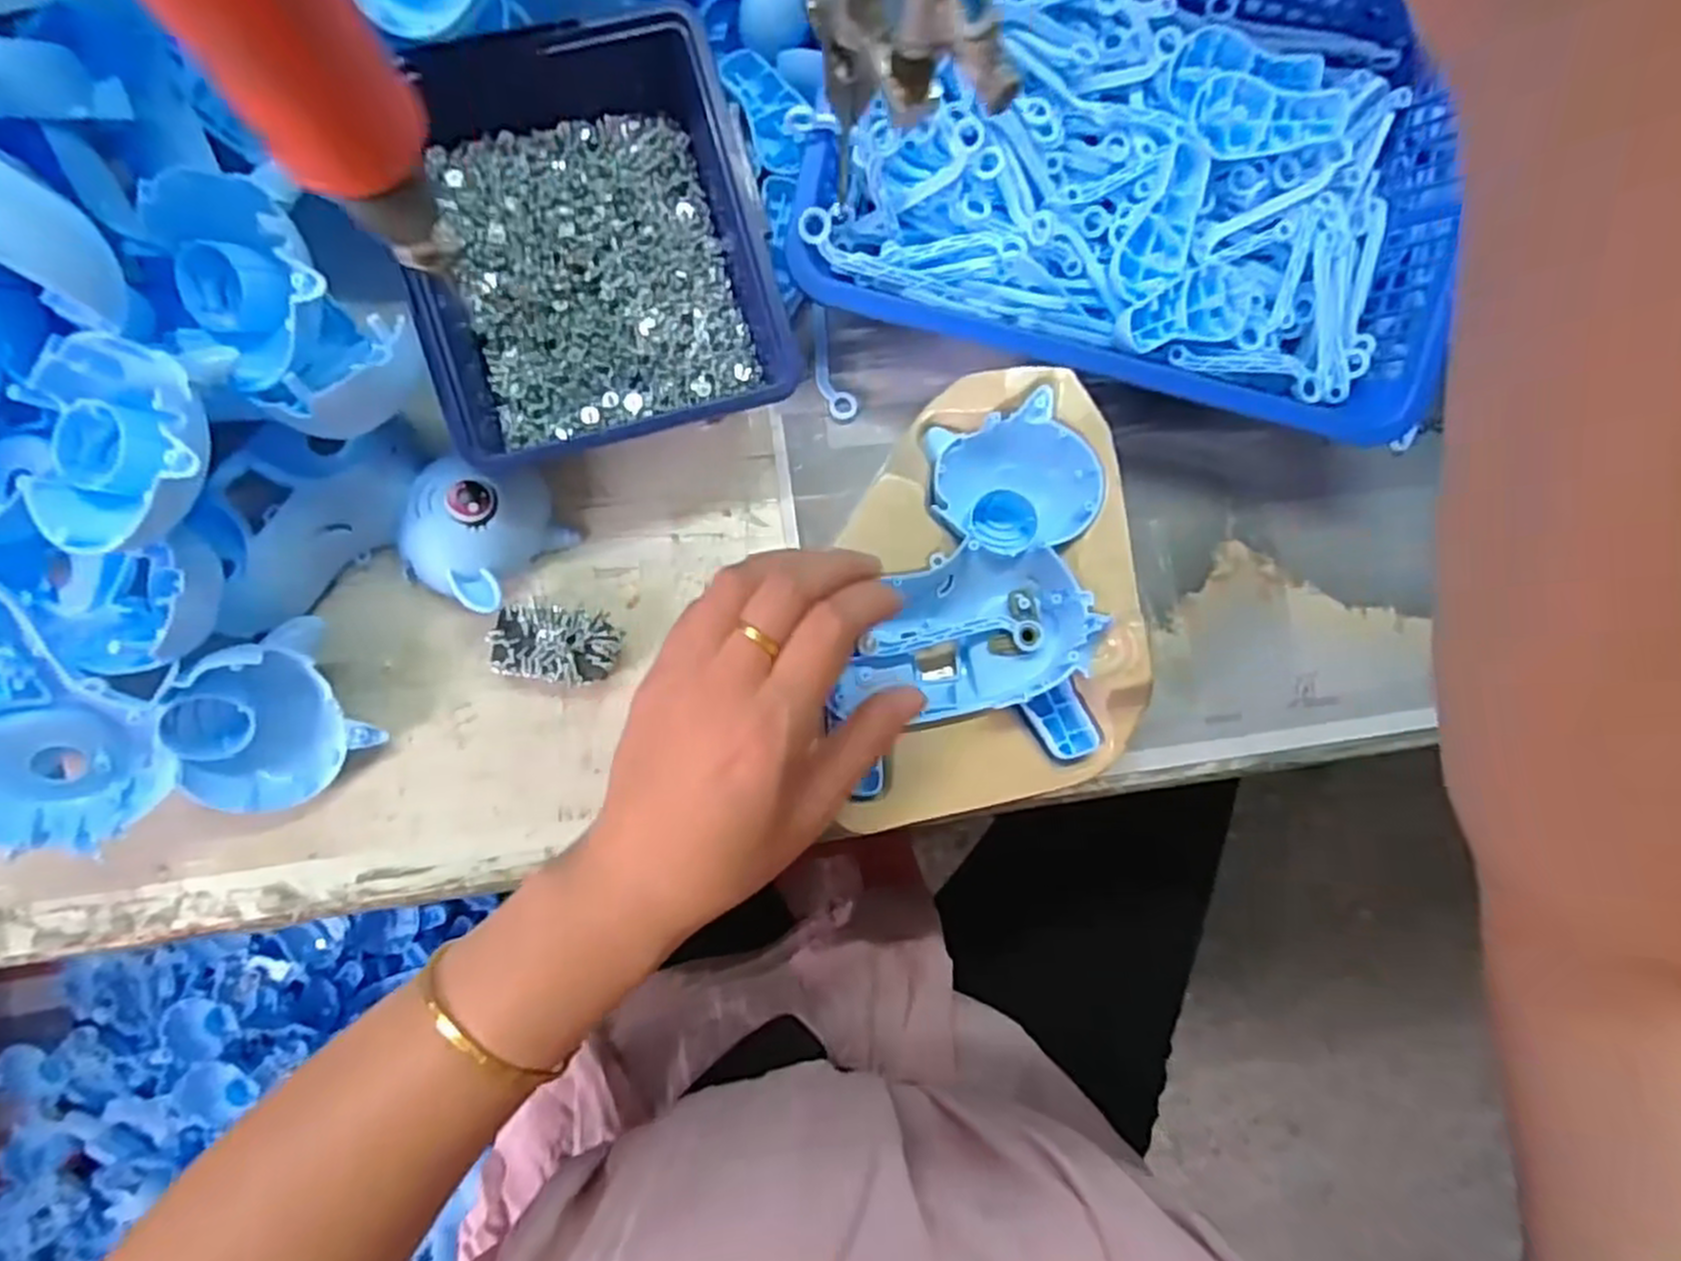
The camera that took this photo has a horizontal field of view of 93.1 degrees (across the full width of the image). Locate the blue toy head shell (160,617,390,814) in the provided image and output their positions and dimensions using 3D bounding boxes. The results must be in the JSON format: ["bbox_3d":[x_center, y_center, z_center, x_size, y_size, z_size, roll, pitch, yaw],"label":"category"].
[{"bbox_3d":[-0.233,0.039,0.325,0.075,0.051,0.057,-38,88,-8],"label":"blue toy head shell"}]

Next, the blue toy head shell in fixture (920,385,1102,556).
[{"bbox_3d":[0.075,-0.068,0.357,0.069,0.030,0.069,1,83,-5],"label":"blue toy head shell in fixture"}]

